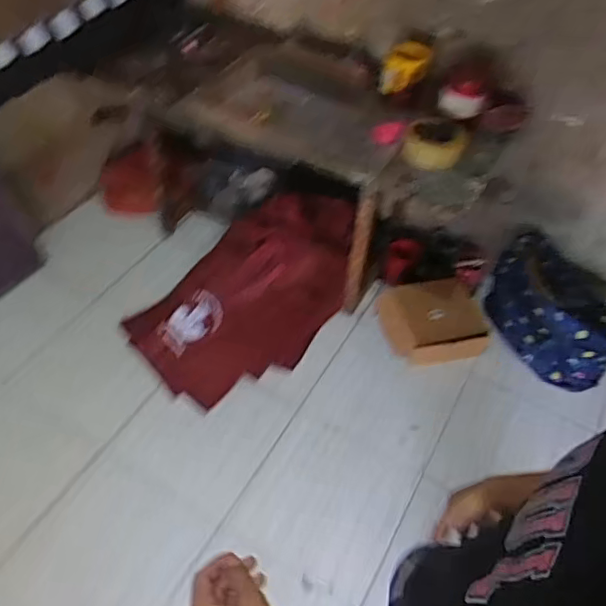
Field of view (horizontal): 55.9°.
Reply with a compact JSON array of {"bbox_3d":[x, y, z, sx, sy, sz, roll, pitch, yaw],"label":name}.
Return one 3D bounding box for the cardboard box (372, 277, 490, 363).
[{"bbox_3d":[0.417,0.053,1.849,0.338,0.074,0.277,-4,51,-6],"label":"cardboard box"}]

